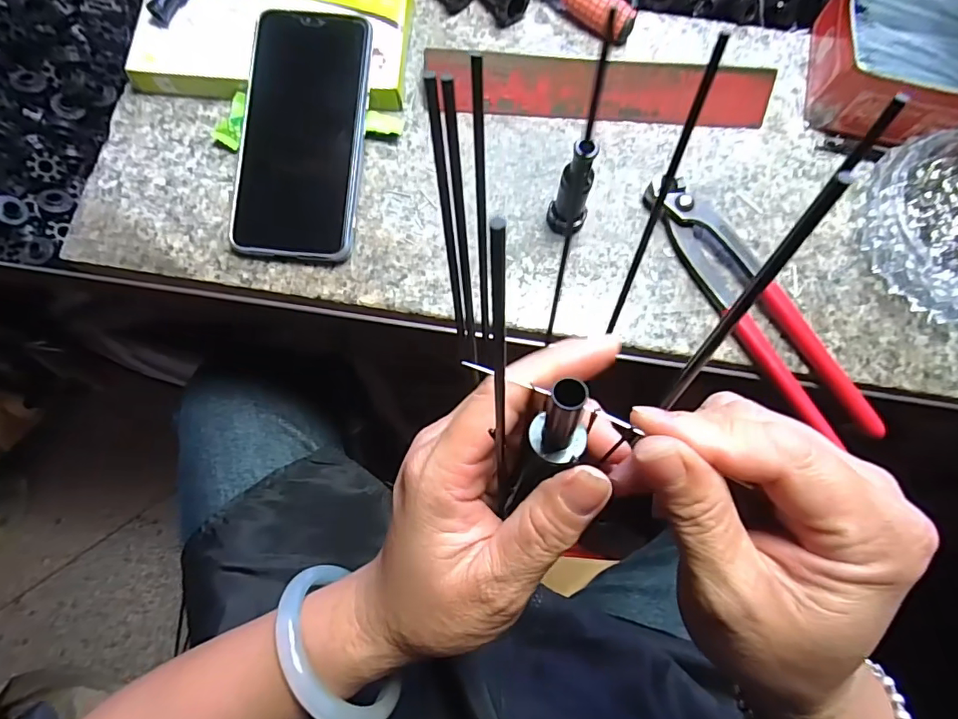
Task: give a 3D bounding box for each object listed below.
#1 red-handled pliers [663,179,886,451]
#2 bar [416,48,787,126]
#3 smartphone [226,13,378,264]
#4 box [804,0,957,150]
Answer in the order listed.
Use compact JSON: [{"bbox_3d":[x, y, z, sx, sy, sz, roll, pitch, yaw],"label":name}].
[{"bbox_3d":[0.168,-0.031,0.310,0.051,0.015,0.188,-34,80,-9],"label":"red-handled pliers"},{"bbox_3d":[0.082,-0.181,0.341,0.225,0.028,0.036,1,76,-1],"label":"bar"},{"bbox_3d":[-0.111,-0.142,0.320,0.075,0.009,0.157,6,88,4],"label":"smartphone"},{"bbox_3d":[0.289,-0.196,0.332,0.128,0.042,0.108,16,77,2],"label":"box"}]

